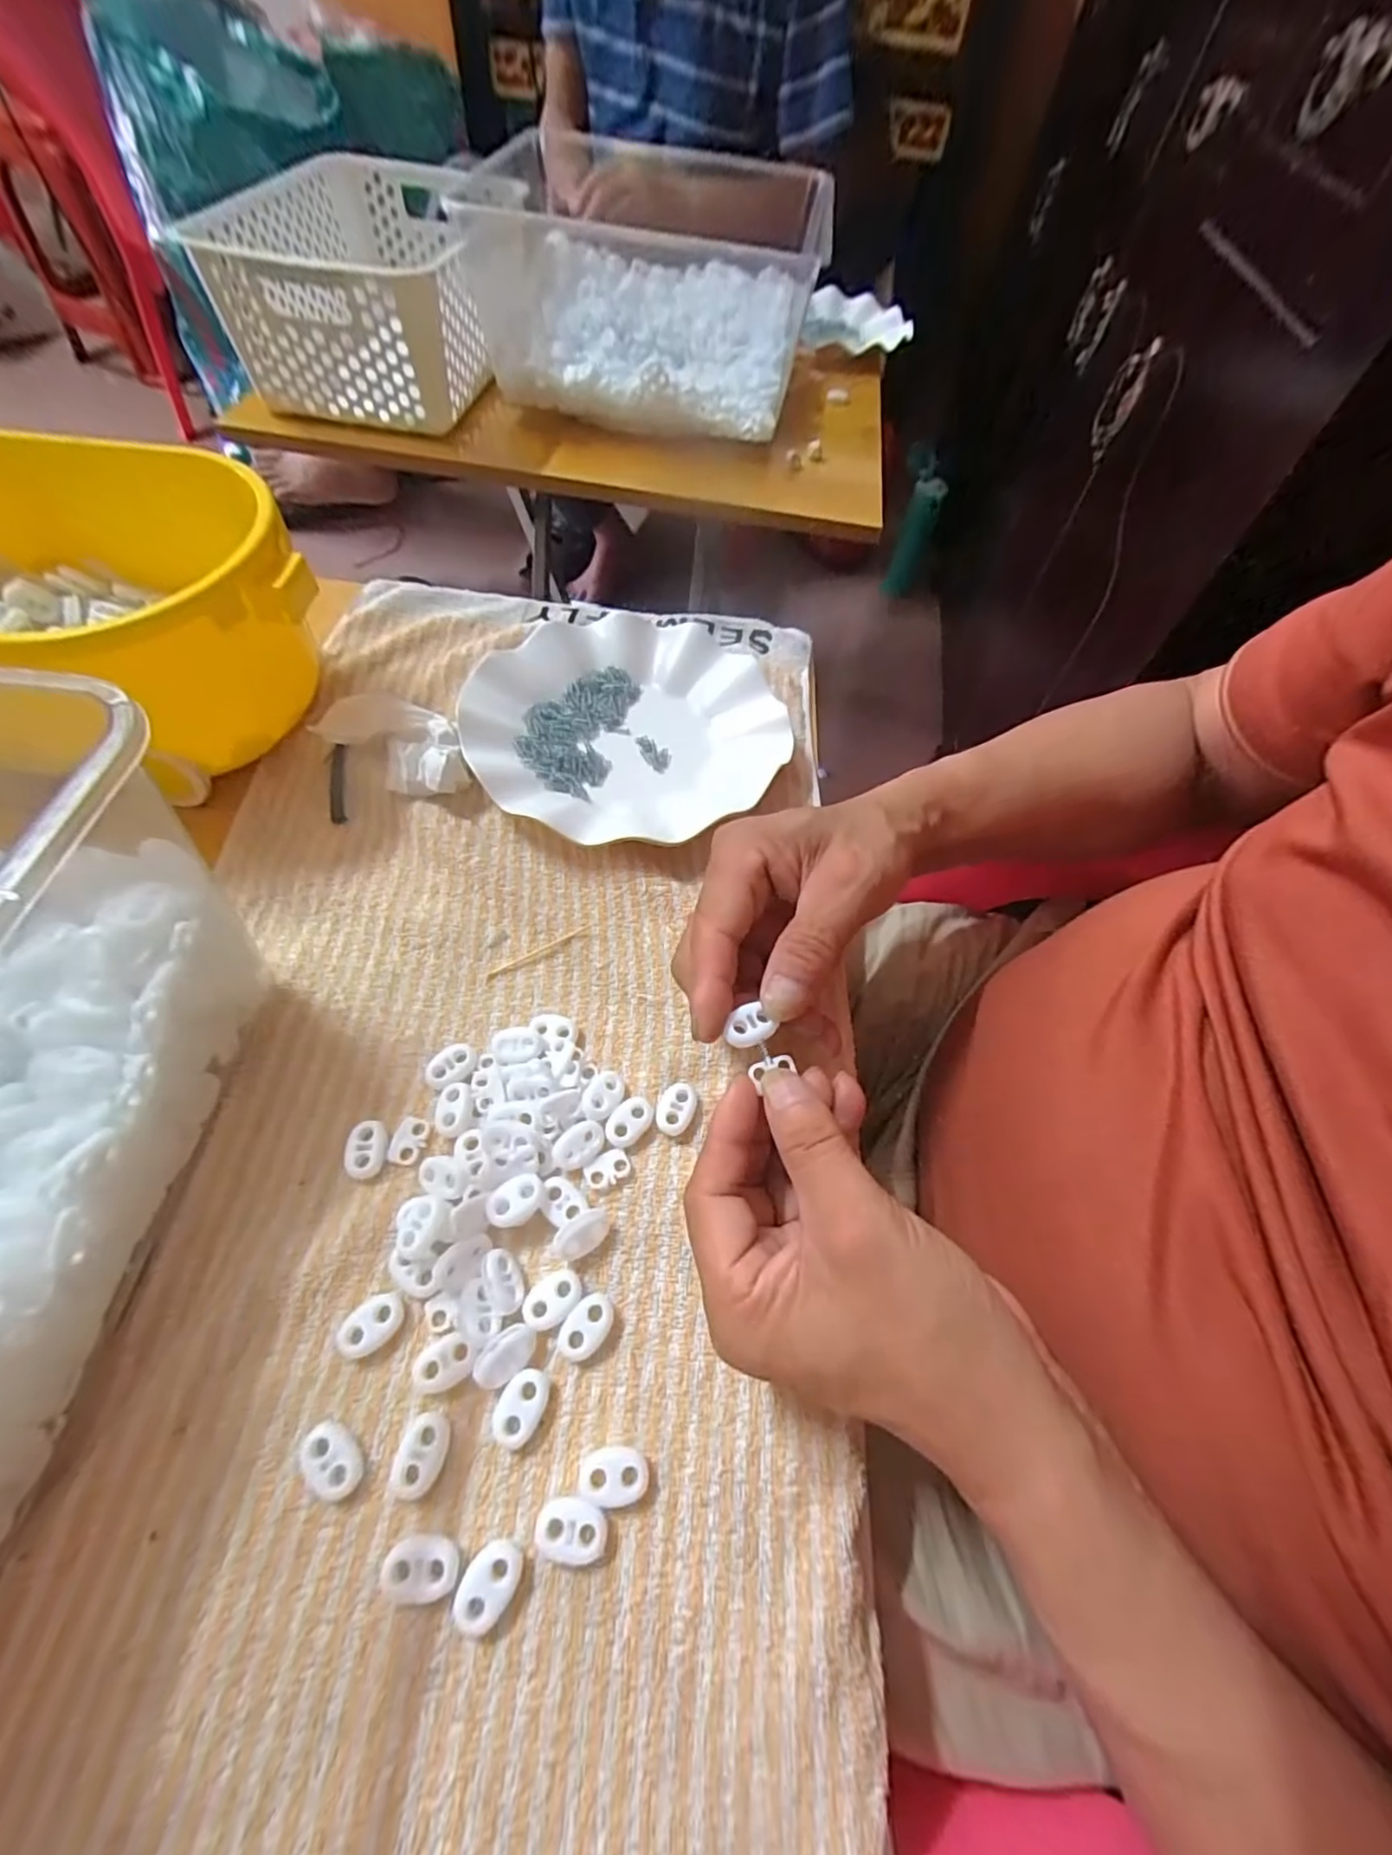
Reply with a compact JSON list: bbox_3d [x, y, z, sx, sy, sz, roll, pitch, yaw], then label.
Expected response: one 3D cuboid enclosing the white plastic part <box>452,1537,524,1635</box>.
[{"bbox_3d":[-0.063,0.201,0.198,0.015,0.004,0.023,39,64,18],"label":"white plastic part"}]

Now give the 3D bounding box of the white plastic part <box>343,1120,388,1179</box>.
[{"bbox_3d":[-0.132,0.089,0.260,0.015,0.005,0.022,-2,59,-5],"label":"white plastic part"}]

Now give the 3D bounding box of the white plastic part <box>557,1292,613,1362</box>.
[{"bbox_3d":[-0.040,0.144,0.235,0.015,0.004,0.023,34,63,16],"label":"white plastic part"}]

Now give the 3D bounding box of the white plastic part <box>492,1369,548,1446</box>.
[{"bbox_3d":[-0.060,0.164,0.221,0.015,0.004,0.022,25,60,11],"label":"white plastic part"}]

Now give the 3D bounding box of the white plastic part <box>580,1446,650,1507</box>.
[{"bbox_3d":[-0.027,0.181,0.213,0.022,0.004,0.015,0,59,-4],"label":"white plastic part"}]

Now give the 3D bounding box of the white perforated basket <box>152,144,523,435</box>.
[{"bbox_3d":[-0.289,-0.593,0.603,0.209,0.104,0.310,7,57,0],"label":"white perforated basket"}]

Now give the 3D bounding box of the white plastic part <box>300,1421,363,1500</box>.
[{"bbox_3d":[-0.118,0.173,0.210,0.022,0.004,0.015,34,63,16],"label":"white plastic part"}]

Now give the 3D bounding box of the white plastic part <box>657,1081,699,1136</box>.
[{"bbox_3d":[-0.008,0.077,0.279,0.016,0.004,0.023,17,59,6],"label":"white plastic part"}]

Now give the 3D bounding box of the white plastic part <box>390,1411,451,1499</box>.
[{"bbox_3d":[-0.091,0.174,0.214,0.015,0.004,0.022,21,60,8],"label":"white plastic part"}]

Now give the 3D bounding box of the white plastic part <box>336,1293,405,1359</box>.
[{"bbox_3d":[-0.115,0.141,0.230,0.022,0.005,0.015,-32,66,-21],"label":"white plastic part"}]

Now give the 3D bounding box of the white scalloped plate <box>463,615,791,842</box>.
[{"bbox_3d":[-0.043,-0.132,0.394,0.182,0.024,0.179,-9,60,-9],"label":"white scalloped plate"}]

